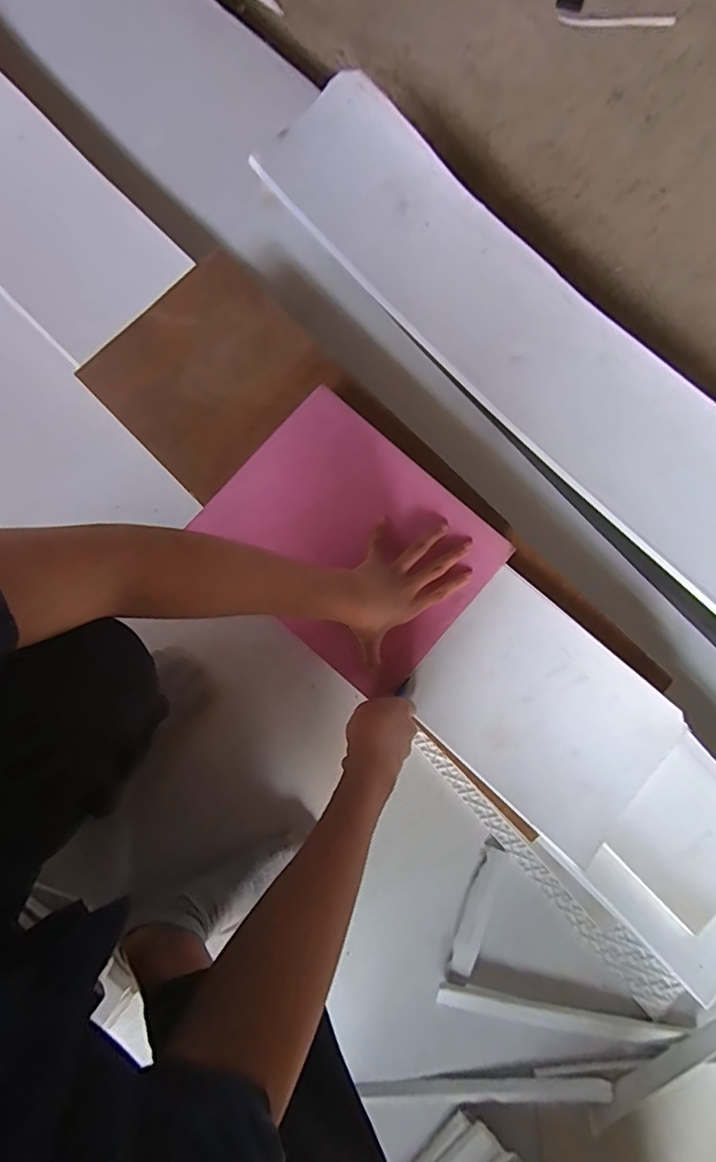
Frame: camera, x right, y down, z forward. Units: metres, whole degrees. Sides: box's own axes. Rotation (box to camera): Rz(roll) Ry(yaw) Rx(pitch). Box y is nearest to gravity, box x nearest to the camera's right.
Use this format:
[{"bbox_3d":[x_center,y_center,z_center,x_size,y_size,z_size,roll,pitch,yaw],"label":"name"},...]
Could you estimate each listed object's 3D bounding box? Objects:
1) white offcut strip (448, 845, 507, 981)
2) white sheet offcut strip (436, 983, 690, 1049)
[{"bbox_3d":[0.126,0.344,0.561,0.025,0.013,0.124,23,80,3],"label":"white offcut strip"},{"bbox_3d":[0.200,0.435,0.536,0.242,0.009,0.022,10,79,1],"label":"white sheet offcut strip"}]

